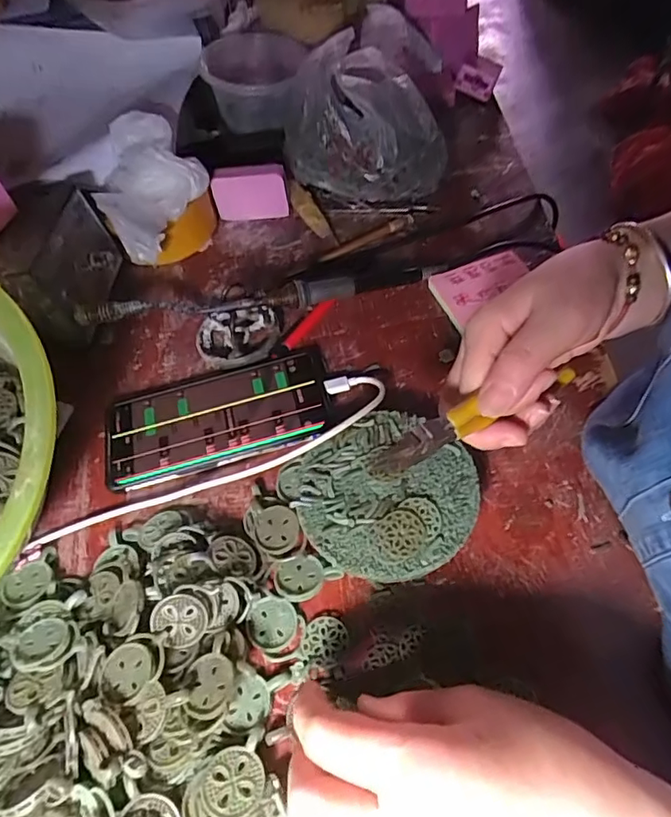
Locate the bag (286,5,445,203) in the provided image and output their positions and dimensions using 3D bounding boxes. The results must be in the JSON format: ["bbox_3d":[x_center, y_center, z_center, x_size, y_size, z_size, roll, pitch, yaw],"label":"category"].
[{"bbox_3d":[0.028,-0.283,0.515,0.152,0.113,0.154,-13,54,-5],"label":"bag"}]

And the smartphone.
[{"bbox_3d":[-0.087,0.002,0.391,0.161,0.010,0.087,-14,54,-6],"label":"smartphone"}]

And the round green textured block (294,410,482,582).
[{"bbox_3d":[0.032,0.056,0.328,0.104,0.028,0.102,-2,54,3],"label":"round green textured block"}]

